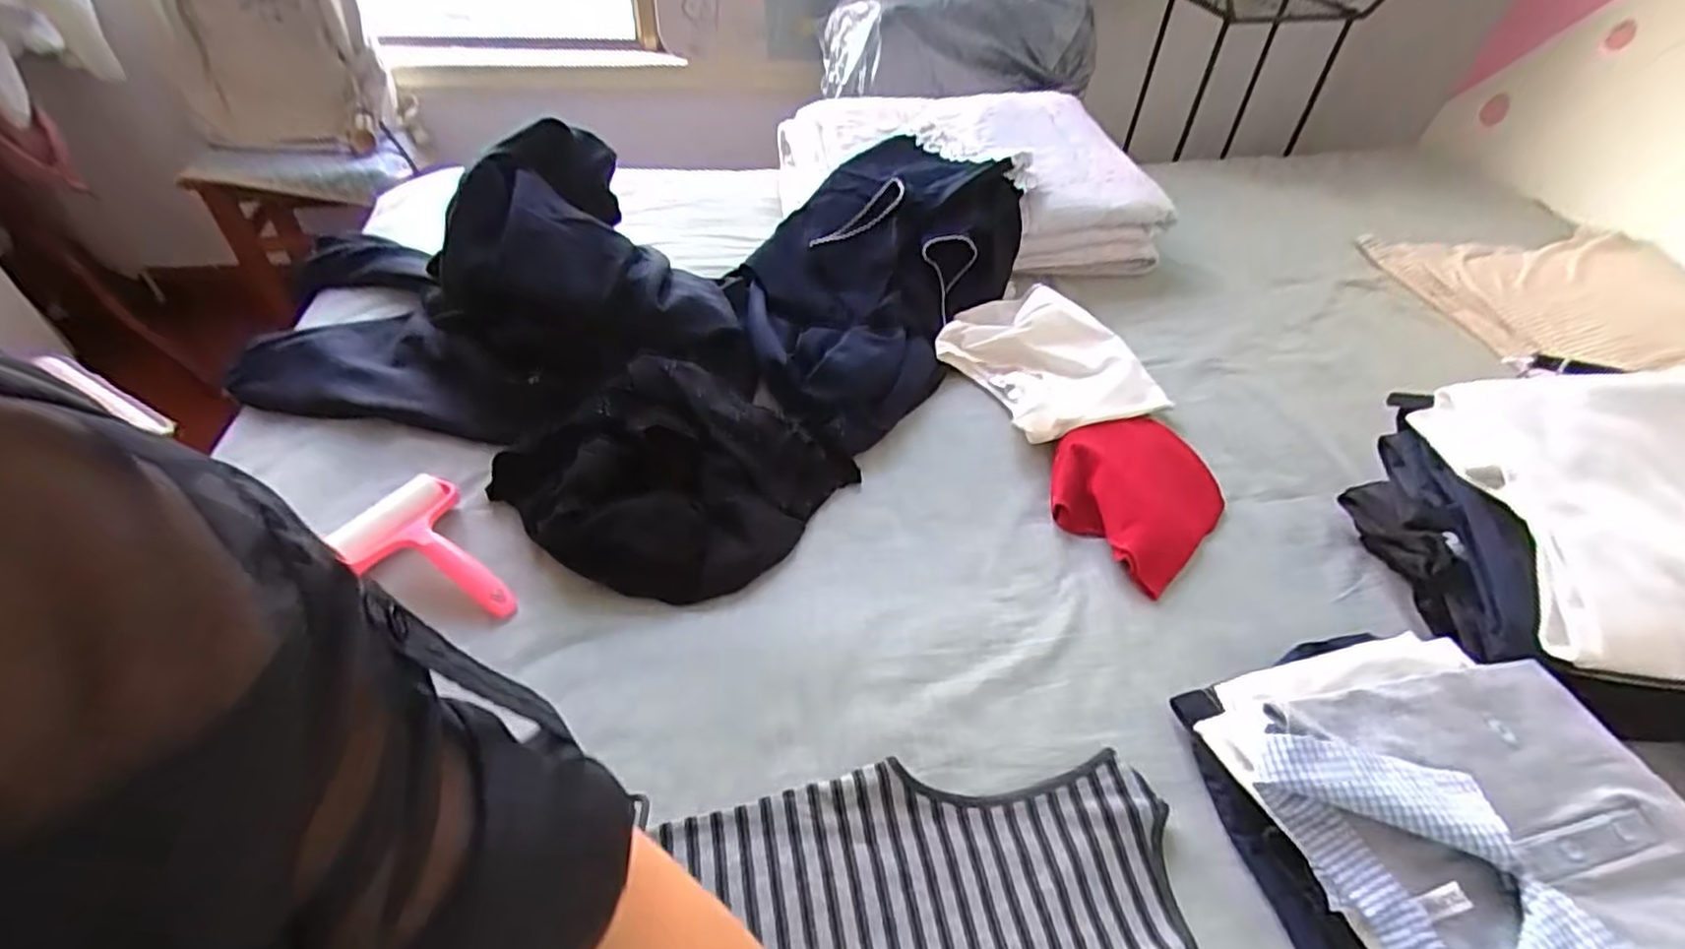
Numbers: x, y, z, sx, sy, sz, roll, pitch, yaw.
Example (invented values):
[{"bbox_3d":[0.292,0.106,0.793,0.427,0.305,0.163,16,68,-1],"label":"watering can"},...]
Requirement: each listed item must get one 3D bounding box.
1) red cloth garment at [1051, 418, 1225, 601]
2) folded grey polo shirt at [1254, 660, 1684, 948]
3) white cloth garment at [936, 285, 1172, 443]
[{"bbox_3d":[0.303,0.017,0.746,0.179,0.051,0.182,-22,49,-25],"label":"red cloth garment"},{"bbox_3d":[0.429,0.242,0.454,0.248,0.049,0.250,-9,45,-14],"label":"folded grey polo shirt"},{"bbox_3d":[0.240,-0.145,0.897,0.194,0.057,0.256,-18,48,-21],"label":"white cloth garment"}]

